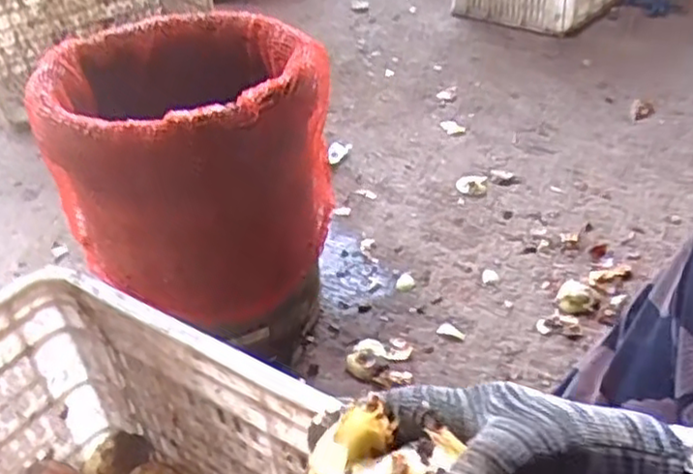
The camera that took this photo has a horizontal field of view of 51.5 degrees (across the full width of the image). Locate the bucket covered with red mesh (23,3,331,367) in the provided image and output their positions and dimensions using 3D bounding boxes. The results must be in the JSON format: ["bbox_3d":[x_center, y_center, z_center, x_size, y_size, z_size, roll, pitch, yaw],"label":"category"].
[{"bbox_3d":[-0.181,-0.048,0.914,0.316,0.371,0.295,-16,39,-15],"label":"bucket covered with red mesh"}]

